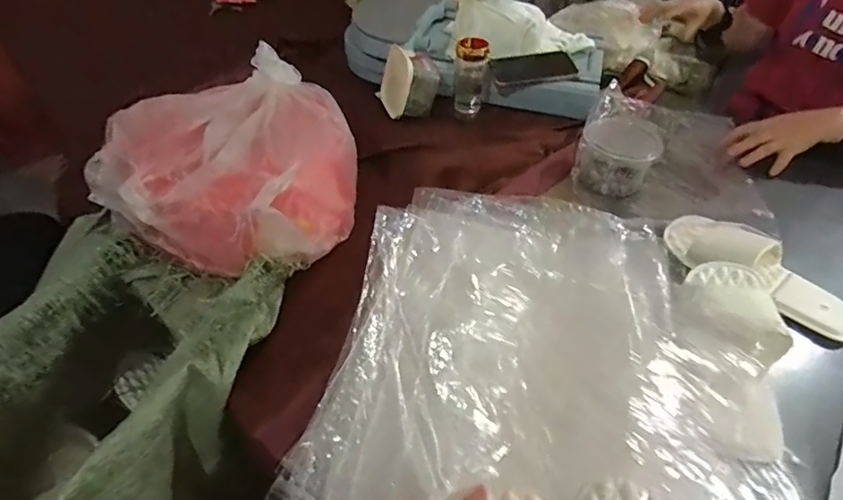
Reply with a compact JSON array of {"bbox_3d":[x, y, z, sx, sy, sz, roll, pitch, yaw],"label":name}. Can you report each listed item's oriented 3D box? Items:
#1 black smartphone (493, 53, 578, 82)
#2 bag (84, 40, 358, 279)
[{"bbox_3d":[0.206,-0.337,0.914,0.148,0.009,0.062,-9,69,-4],"label":"black smartphone"},{"bbox_3d":[-0.211,-0.103,0.625,0.268,0.132,0.292,31,53,25],"label":"bag"}]

